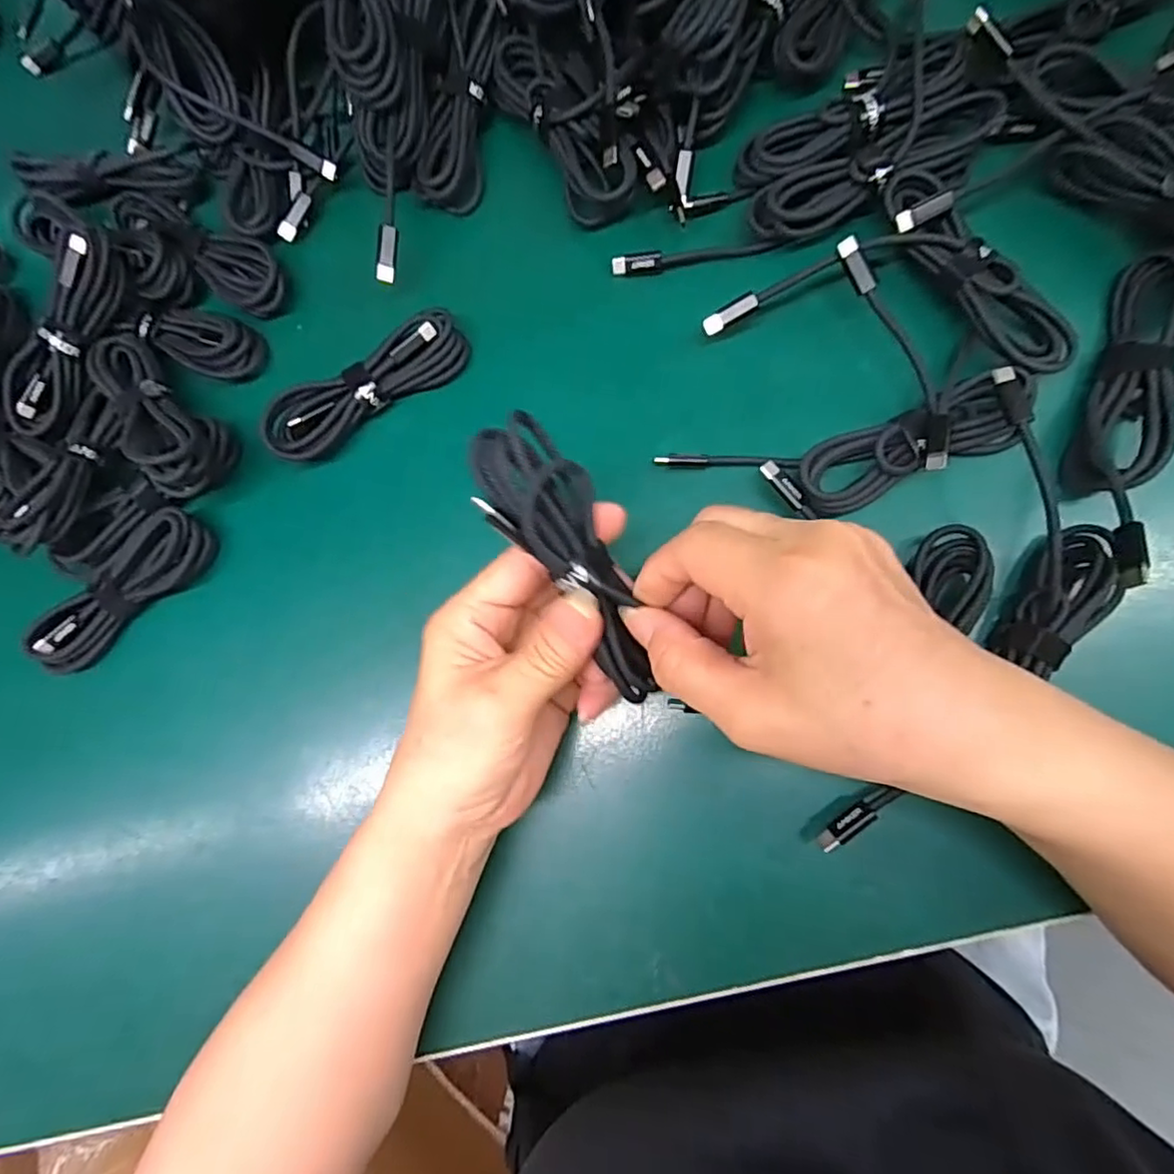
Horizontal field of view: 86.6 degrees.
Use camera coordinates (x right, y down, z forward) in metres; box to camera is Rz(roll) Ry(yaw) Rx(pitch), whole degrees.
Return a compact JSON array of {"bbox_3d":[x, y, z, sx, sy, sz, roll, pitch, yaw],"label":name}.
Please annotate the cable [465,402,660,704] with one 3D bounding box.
[{"bbox_3d":[-0.003,-0.007,0.221,0.034,0.019,0.109,-29,103,4],"label":"cable"}]

